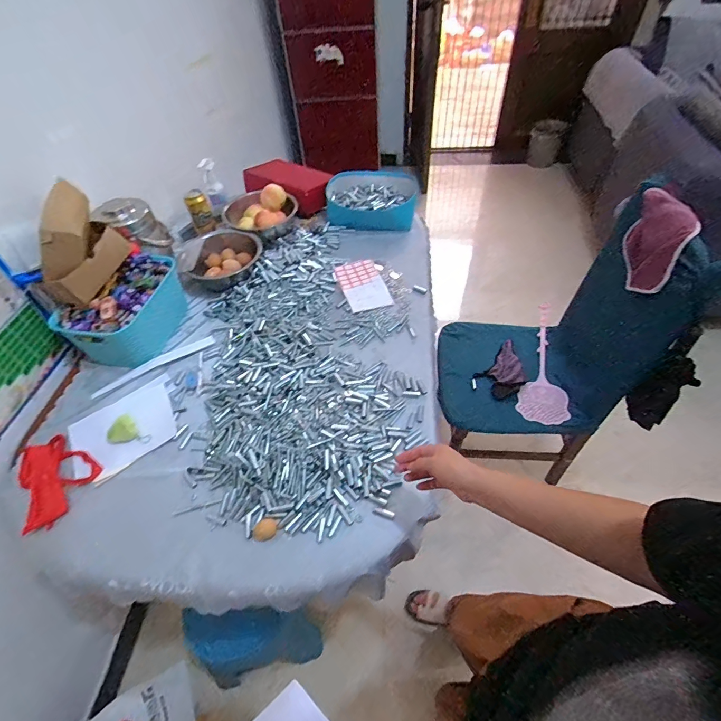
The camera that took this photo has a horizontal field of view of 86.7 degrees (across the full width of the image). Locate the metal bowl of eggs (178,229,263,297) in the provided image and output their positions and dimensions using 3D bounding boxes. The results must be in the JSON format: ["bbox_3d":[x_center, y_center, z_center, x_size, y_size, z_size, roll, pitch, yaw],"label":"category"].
[{"bbox_3d":[-0.398,-0.294,1.103,0.208,0.119,0.204,-2,51,2],"label":"metal bowl of eggs"}]

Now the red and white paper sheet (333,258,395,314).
[{"bbox_3d":[0.007,-0.218,1.094,0.120,0.009,0.201,-17,54,-8],"label":"red and white paper sheet"}]

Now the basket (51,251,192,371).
[{"bbox_3d":[-0.580,-0.133,0.956,0.178,0.155,0.276,9,52,10],"label":"basket"}]

